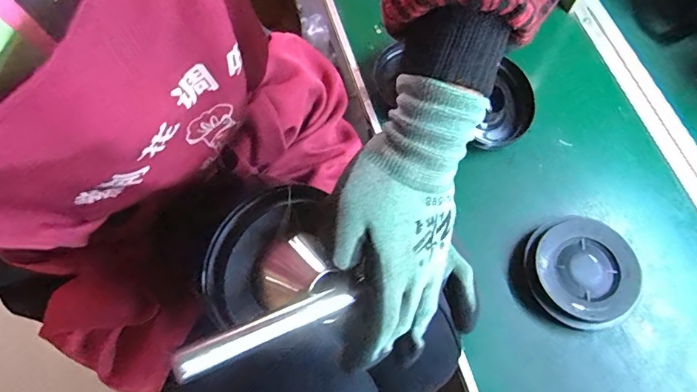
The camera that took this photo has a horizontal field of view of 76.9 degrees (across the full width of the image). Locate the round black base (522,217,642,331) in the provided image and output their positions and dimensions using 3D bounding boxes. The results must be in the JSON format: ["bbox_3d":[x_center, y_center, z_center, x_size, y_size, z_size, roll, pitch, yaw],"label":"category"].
[{"bbox_3d":[0.249,0.081,0.475,0.111,0.034,0.115,1,68,-2],"label":"round black base"}]

